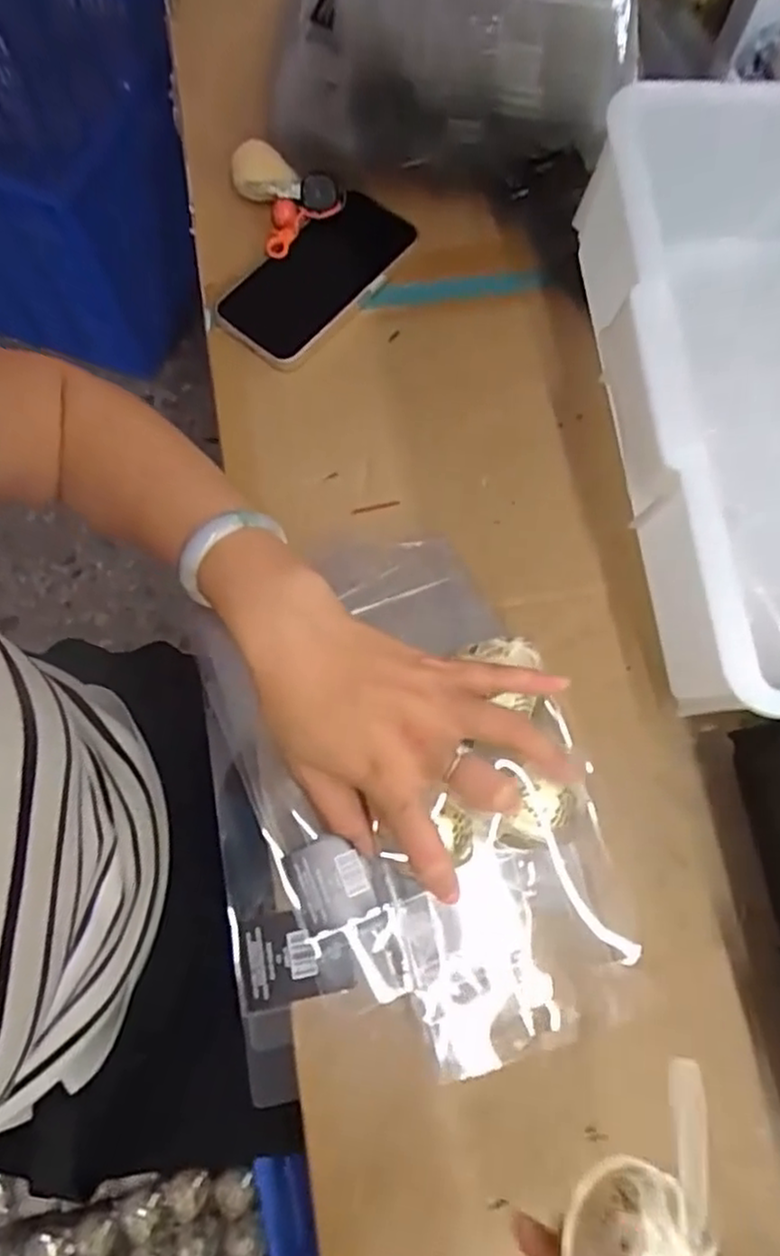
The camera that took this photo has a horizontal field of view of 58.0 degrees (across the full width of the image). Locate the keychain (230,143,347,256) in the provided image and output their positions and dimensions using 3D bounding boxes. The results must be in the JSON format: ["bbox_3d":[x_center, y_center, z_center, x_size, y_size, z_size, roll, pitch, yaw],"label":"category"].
[{"bbox_3d":[-0.068,-0.308,0.494,0.069,0.027,0.074,-24,76,-7],"label":"keychain"}]

